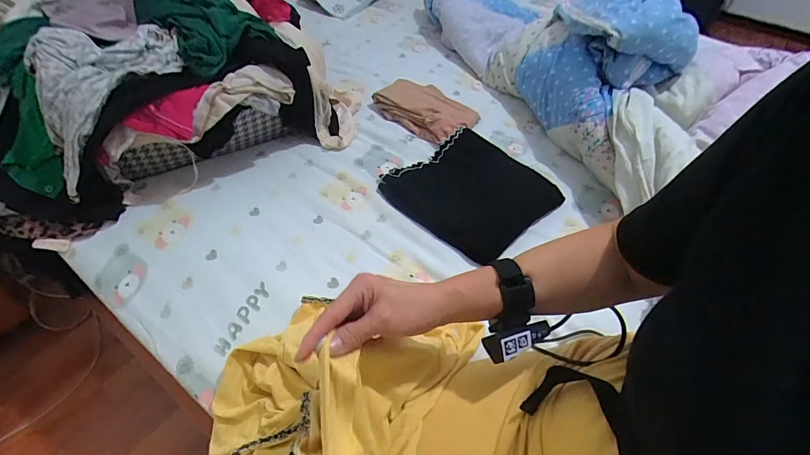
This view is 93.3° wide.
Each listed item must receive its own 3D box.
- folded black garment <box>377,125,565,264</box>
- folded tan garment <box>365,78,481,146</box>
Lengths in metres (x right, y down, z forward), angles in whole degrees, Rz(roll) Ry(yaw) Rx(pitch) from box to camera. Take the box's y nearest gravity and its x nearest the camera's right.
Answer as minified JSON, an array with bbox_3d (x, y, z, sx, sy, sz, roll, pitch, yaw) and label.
[{"bbox_3d":[0.132,-0.079,0.753,0.281,0.030,0.266,-33,59,-27],"label":"folded black garment"},{"bbox_3d":[0.056,-0.297,0.932,0.240,0.051,0.173,36,57,23],"label":"folded tan garment"}]

